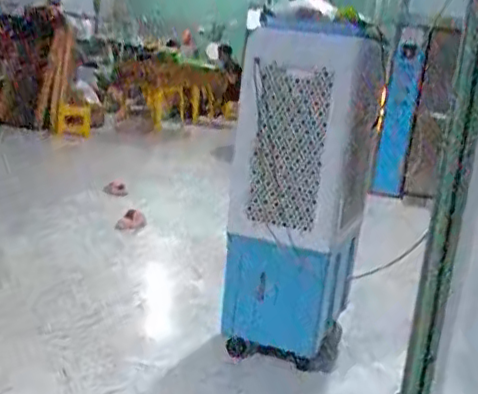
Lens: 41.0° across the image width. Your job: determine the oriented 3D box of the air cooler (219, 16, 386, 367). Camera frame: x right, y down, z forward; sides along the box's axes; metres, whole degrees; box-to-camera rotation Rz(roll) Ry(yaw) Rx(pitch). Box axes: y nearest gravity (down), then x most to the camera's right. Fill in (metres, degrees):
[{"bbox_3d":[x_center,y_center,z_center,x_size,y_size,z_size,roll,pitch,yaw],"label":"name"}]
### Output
[{"bbox_3d":[0.182,0.017,1.910,0.364,0.983,0.404,11,13,21],"label":"air cooler"}]

